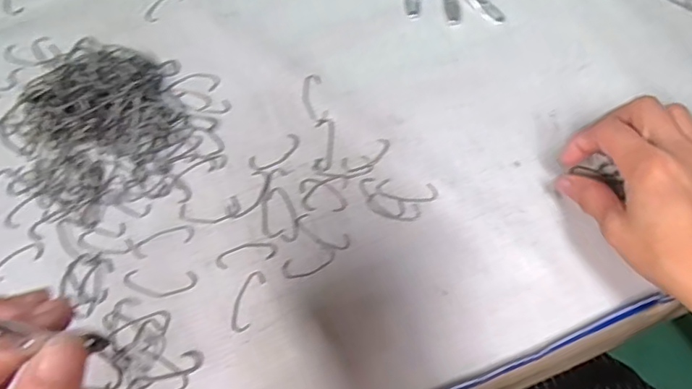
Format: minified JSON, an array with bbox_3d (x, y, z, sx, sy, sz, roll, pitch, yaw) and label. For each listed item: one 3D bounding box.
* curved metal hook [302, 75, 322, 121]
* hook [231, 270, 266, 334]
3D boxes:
[{"bbox_3d":[-0.026,-0.072,0.390,0.013,0.004,0.036,4,74,3],"label":"curved metal hook"},{"bbox_3d":[-0.066,0.070,0.349,0.015,0.004,0.040,17,75,7],"label":"hook"}]

